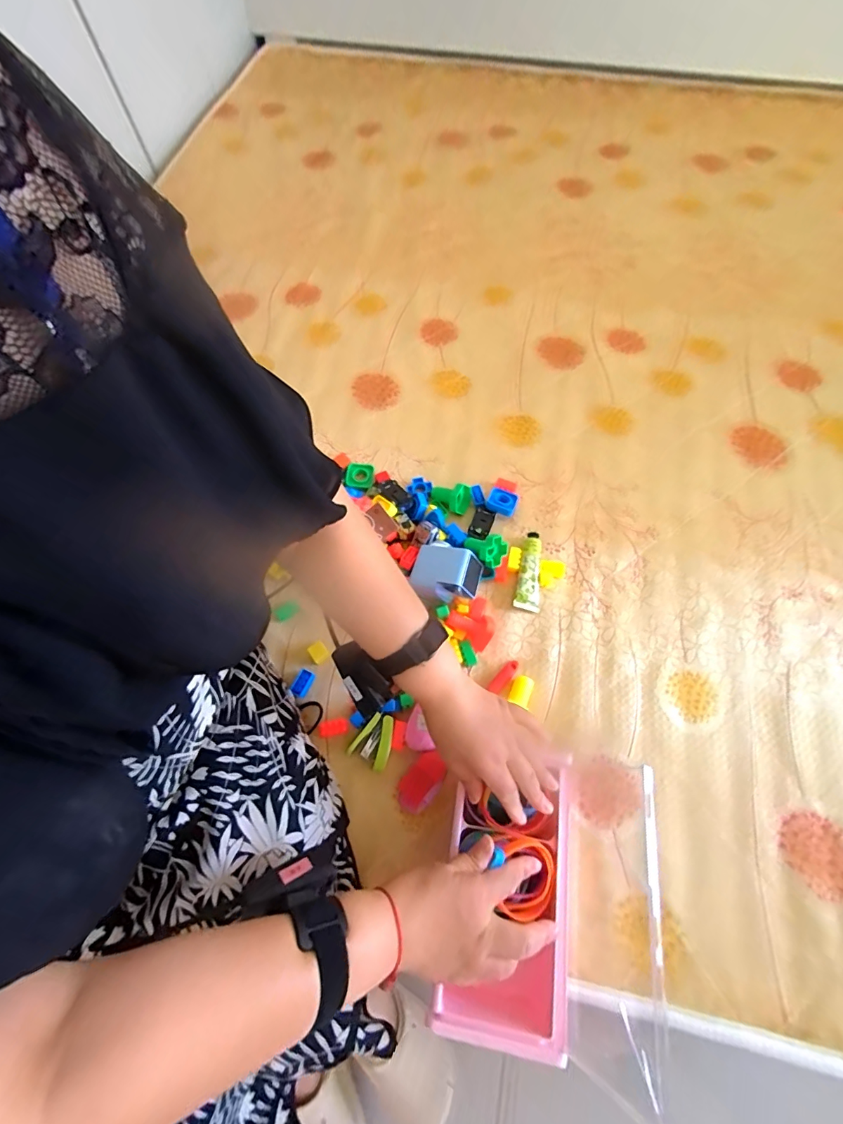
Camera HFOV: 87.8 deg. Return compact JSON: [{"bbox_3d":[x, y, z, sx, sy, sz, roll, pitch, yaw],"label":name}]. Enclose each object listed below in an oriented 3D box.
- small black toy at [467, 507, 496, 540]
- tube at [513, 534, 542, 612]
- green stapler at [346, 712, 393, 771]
[{"bbox_3d":[0.087,-0.054,0.637,0.028,0.009,0.063,22,51,11],"label":"small black toy"},{"bbox_3d":[0.152,0.012,0.612,0.033,0.023,0.111,10,65,5],"label":"tube"},{"bbox_3d":[-0.054,0.213,0.523,0.047,0.015,0.057,29,68,13],"label":"green stapler"}]

